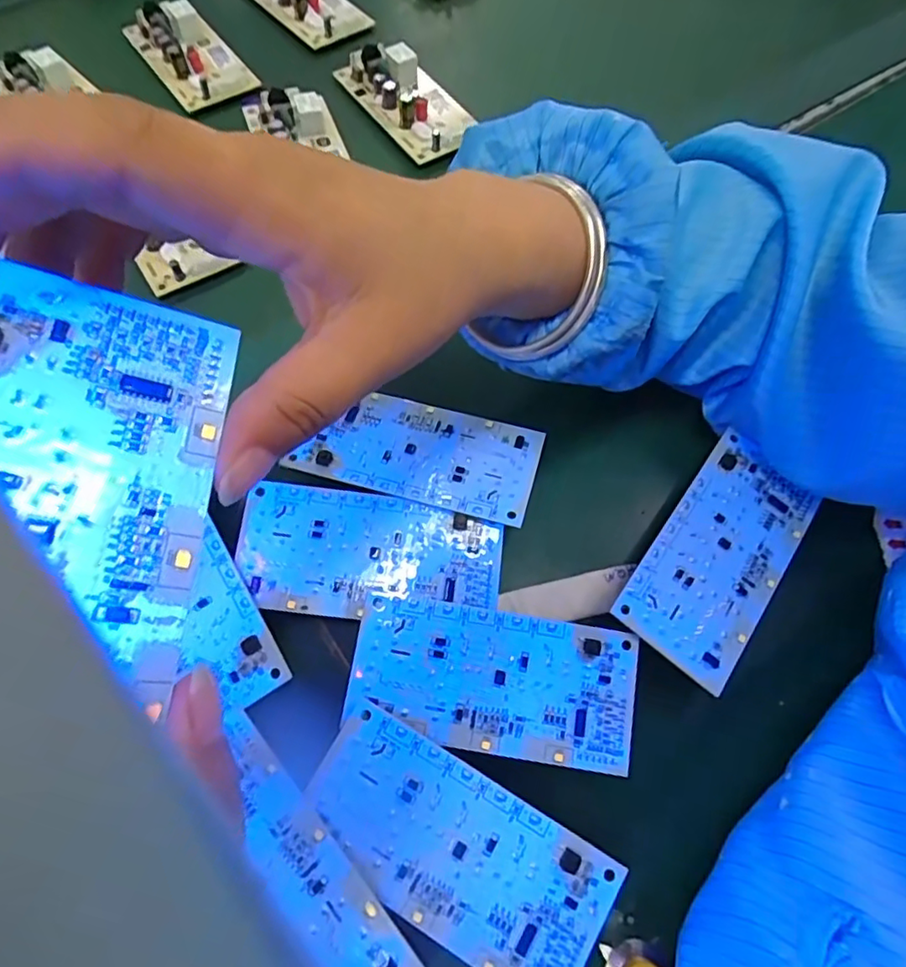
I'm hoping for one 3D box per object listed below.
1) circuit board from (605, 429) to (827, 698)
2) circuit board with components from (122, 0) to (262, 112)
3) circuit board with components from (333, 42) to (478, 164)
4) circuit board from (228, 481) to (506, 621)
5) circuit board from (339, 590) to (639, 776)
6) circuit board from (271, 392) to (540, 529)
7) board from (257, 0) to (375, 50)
[{"bbox_3d":[0.119,0.033,0.261,0.054,0.004,0.104,38,69,7],"label":"circuit board"},{"bbox_3d":[-0.185,-0.302,0.411,0.052,0.026,0.109,-33,72,-15],"label":"circuit board with components"},{"bbox_3d":[-0.030,-0.261,0.391,0.049,0.019,0.107,-31,72,-14],"label":"circuit board with components"},{"bbox_3d":[-0.036,0.031,0.256,0.112,0.005,0.054,8,72,-2],"label":"circuit board"},{"bbox_3d":[0.017,0.080,0.240,0.114,0.005,0.054,10,75,0],"label":"circuit board"},{"bbox_3d":[-0.015,-0.016,0.277,0.108,0.004,0.054,14,59,7],"label":"circuit board"},{"bbox_3d":[-0.114,-0.365,0.434,0.048,0.022,0.102,-40,74,-16],"label":"board"}]

